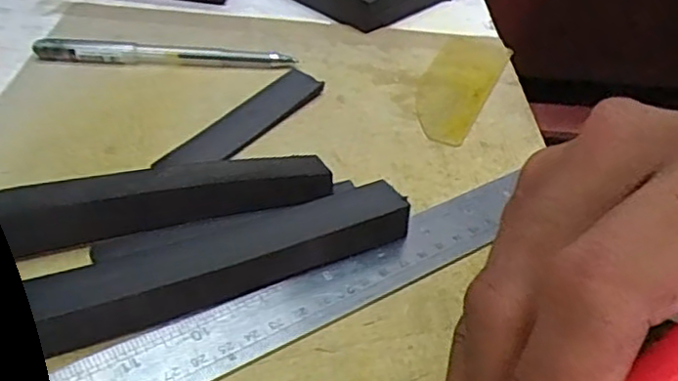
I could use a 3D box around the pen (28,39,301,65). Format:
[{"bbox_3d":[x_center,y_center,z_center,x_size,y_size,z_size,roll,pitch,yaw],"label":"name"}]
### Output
[{"bbox_3d":[-0.101,-0.078,0.377,0.143,0.013,0.009,0,39,-6],"label":"pen"}]

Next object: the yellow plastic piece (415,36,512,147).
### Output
[{"bbox_3d":[0.072,-0.068,0.387,0.041,0.004,0.136,18,41,15],"label":"yellow plastic piece"}]

